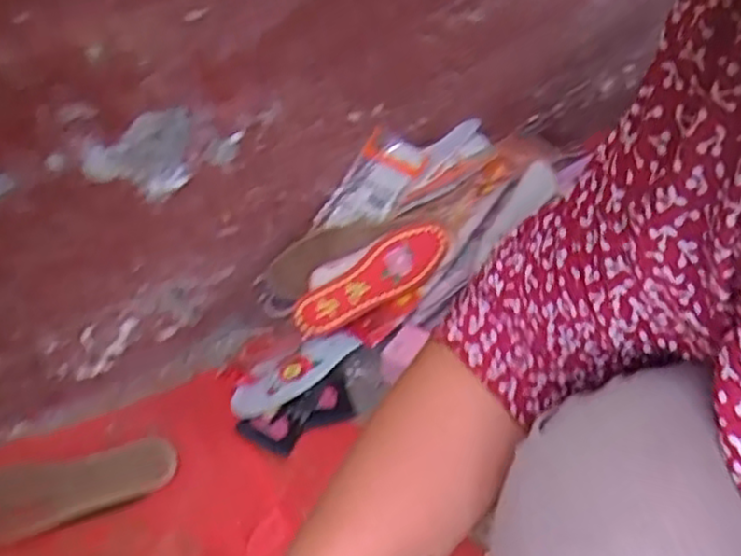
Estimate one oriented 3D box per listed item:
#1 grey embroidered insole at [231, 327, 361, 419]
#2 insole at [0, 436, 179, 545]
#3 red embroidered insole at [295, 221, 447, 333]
[{"bbox_3d":[-0.089,0.111,0.881,0.167,0.015,0.049,-34,59,-24],"label":"grey embroidered insole"},{"bbox_3d":[-0.341,0.223,0.785,0.256,0.026,0.092,-17,43,-18],"label":"insole"},{"bbox_3d":[0.002,0.002,0.903,0.209,0.067,0.011,-31,9,-9],"label":"red embroidered insole"}]

